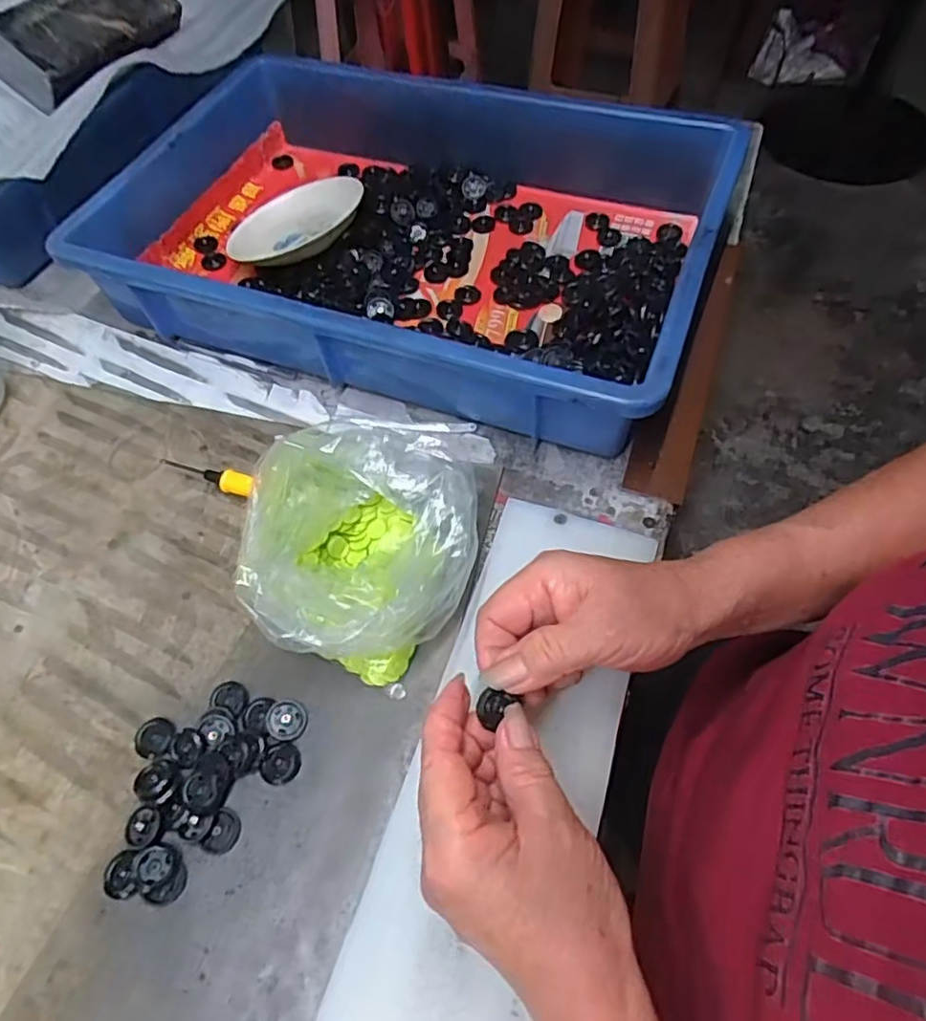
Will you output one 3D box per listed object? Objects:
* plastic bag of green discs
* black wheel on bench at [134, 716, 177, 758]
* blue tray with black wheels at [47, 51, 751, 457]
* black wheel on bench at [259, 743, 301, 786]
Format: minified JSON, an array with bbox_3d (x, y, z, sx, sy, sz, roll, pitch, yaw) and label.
[{"bbox_3d":[-0.055,0.017,0.354,0.117,0.060,0.138,8,59,7],"label":"plastic bag of green discs"},{"bbox_3d":[-0.161,0.119,0.333,0.022,0.006,0.020,-1,58,2],"label":"black wheel on bench"},{"bbox_3d":[-0.040,-0.221,0.488,0.437,0.077,0.298,18,61,13],"label":"blue tray with black wheels"},{"bbox_3d":[-0.093,0.130,0.326,0.018,0.005,0.020,12,60,10],"label":"black wheel on bench"}]

